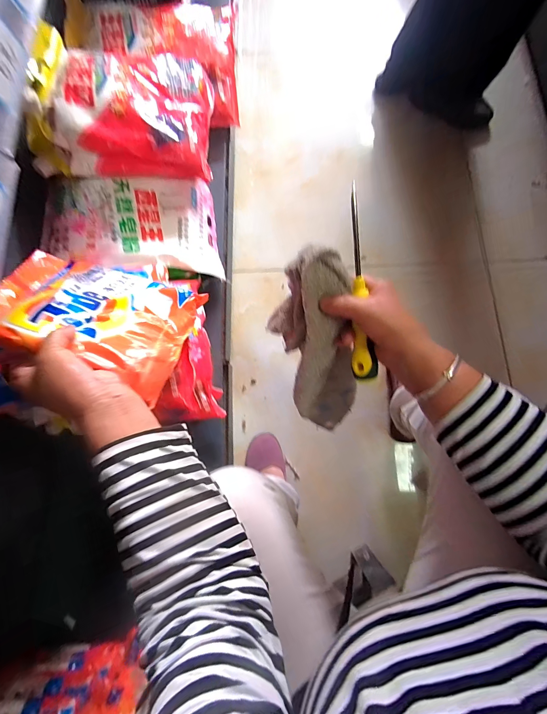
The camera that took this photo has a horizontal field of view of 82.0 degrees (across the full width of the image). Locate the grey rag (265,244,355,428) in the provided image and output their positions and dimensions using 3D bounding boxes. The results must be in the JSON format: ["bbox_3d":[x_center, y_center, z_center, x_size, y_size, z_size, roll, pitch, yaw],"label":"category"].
[{"bbox_3d":[0.065,0.015,0.435,0.089,0.350,0.069,-26,52,-5],"label":"grey rag"}]

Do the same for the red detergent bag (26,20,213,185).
[{"bbox_3d":[-0.289,-0.484,0.610,0.319,0.122,0.255,-2,76,1],"label":"red detergent bag"}]

